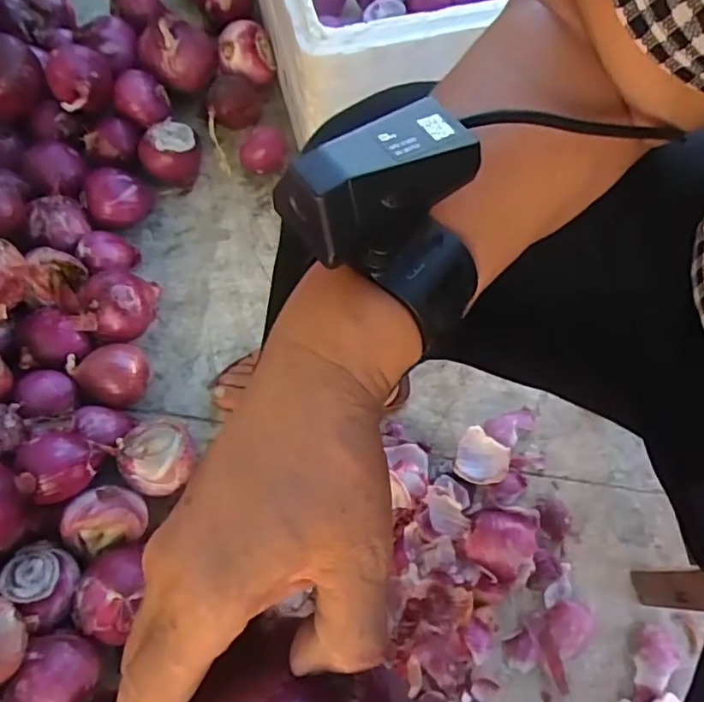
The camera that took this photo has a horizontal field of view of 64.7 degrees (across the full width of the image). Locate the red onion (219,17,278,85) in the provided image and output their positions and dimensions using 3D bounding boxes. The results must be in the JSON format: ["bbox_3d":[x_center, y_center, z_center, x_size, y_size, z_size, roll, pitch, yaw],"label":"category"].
[{"bbox_3d":[-0.164,-0.461,0.858,0.077,0.064,0.070,1,69,-2],"label":"red onion"}]

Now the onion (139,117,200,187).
[{"bbox_3d":[-0.264,-0.292,0.823,0.079,0.081,0.076,3,69,-1],"label":"onion"}]

